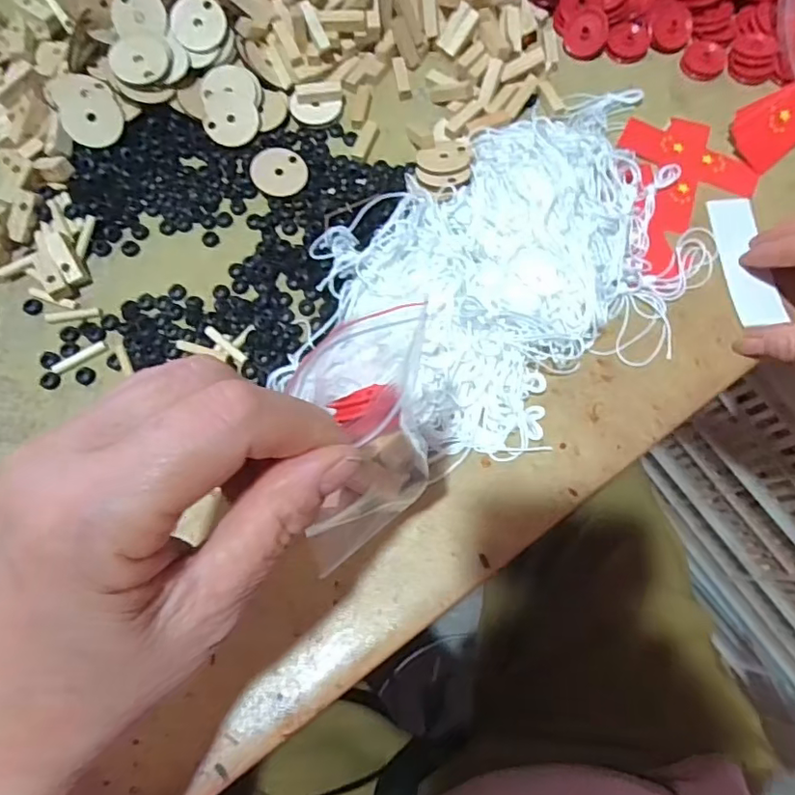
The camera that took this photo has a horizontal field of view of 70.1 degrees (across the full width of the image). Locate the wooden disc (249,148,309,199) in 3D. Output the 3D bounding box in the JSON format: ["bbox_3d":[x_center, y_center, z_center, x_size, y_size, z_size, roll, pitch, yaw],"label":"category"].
[{"bbox_3d":[-0.075,-0.144,0.361,0.035,0.004,0.032,1,81,-8],"label":"wooden disc"}]

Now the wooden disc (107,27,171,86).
[{"bbox_3d":[-0.161,-0.212,0.352,0.034,0.004,0.040,10,71,-7],"label":"wooden disc"}]

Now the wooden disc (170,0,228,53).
[{"bbox_3d":[-0.127,-0.239,0.360,0.034,0.005,0.034,-1,96,-5],"label":"wooden disc"}]

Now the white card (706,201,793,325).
[{"bbox_3d":[0.211,-0.083,0.344,0.028,0.004,0.088,-3,70,-1],"label":"white card"}]

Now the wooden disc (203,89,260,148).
[{"bbox_3d":[-0.107,-0.180,0.365,0.033,0.004,0.036,0,86,-6],"label":"wooden disc"}]

